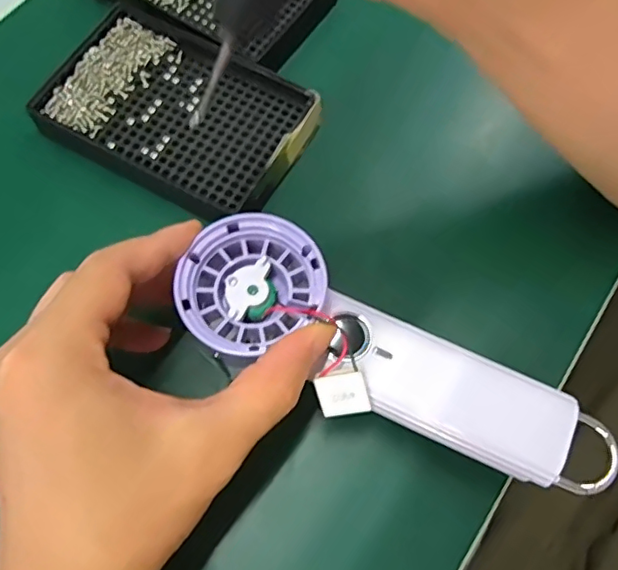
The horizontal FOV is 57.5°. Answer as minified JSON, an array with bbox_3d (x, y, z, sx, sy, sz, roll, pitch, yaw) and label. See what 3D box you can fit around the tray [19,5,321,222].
[{"bbox_3d":[-0.073,-0.097,0.315,0.139,0.014,0.095,30,72,10],"label":"tray"}]

